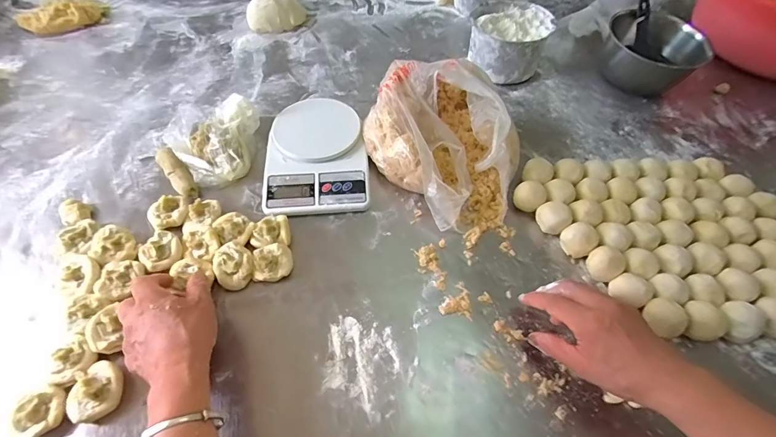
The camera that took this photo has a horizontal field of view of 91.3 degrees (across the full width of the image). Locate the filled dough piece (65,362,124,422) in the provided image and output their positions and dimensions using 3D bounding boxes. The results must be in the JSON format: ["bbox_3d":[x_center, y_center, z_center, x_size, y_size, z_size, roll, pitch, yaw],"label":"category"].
[{"bbox_3d":[-0.300,0.177,0.389,0.049,0.031,0.055,13,55,7],"label":"filled dough piece"}]

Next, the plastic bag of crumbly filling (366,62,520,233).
[{"bbox_3d":[0.090,-0.117,0.554,0.183,0.121,0.240,-34,63,-23],"label":"plastic bag of crumbly filling"}]

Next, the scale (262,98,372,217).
[{"bbox_3d":[-0.110,-0.097,0.583,0.149,0.042,0.202,-5,55,-6],"label":"scale"}]

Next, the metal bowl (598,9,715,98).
[{"bbox_3d":[0.492,-0.315,0.727,0.203,0.088,0.178,-33,62,-23],"label":"metal bowl"}]

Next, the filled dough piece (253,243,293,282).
[{"bbox_3d":[-0.146,0.056,0.485,0.047,0.028,0.045,-2,55,-4],"label":"filled dough piece"}]

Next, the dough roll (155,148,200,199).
[{"bbox_3d":[-0.311,-0.068,0.560,0.030,0.025,0.100,-33,62,-23],"label":"dough roll"}]

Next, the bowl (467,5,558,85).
[{"bbox_3d":[0.235,-0.334,0.733,0.121,0.092,0.139,33,60,19],"label":"bowl"}]

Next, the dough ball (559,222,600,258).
[{"bbox_3d":[0.253,0.029,0.505,0.033,0.044,0.042,-33,62,-23],"label":"dough ball"}]

